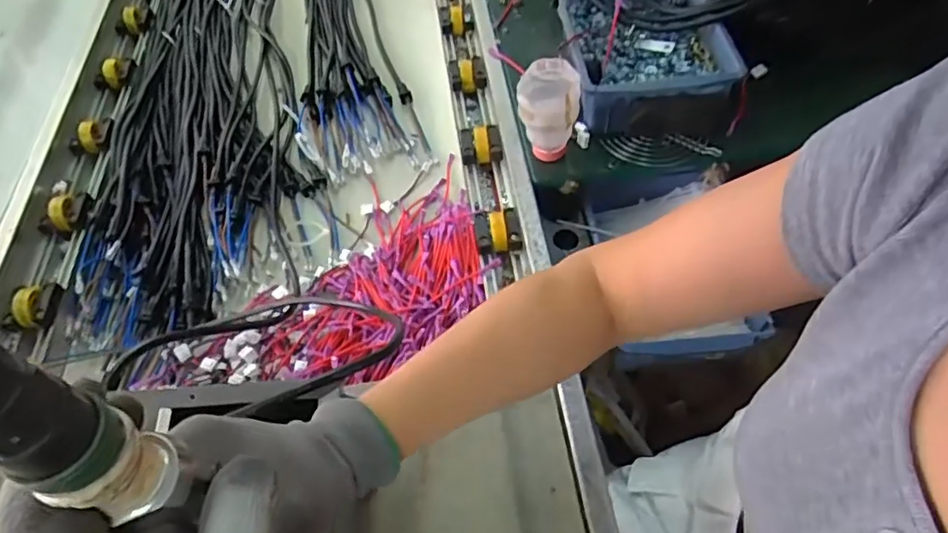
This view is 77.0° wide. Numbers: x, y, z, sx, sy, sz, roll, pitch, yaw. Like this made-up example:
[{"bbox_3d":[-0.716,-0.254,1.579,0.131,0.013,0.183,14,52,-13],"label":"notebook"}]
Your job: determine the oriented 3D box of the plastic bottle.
[{"bbox_3d":[0.084,-0.163,0.679,0.067,0.114,0.073,2,55,6],"label":"plastic bottle"}]

